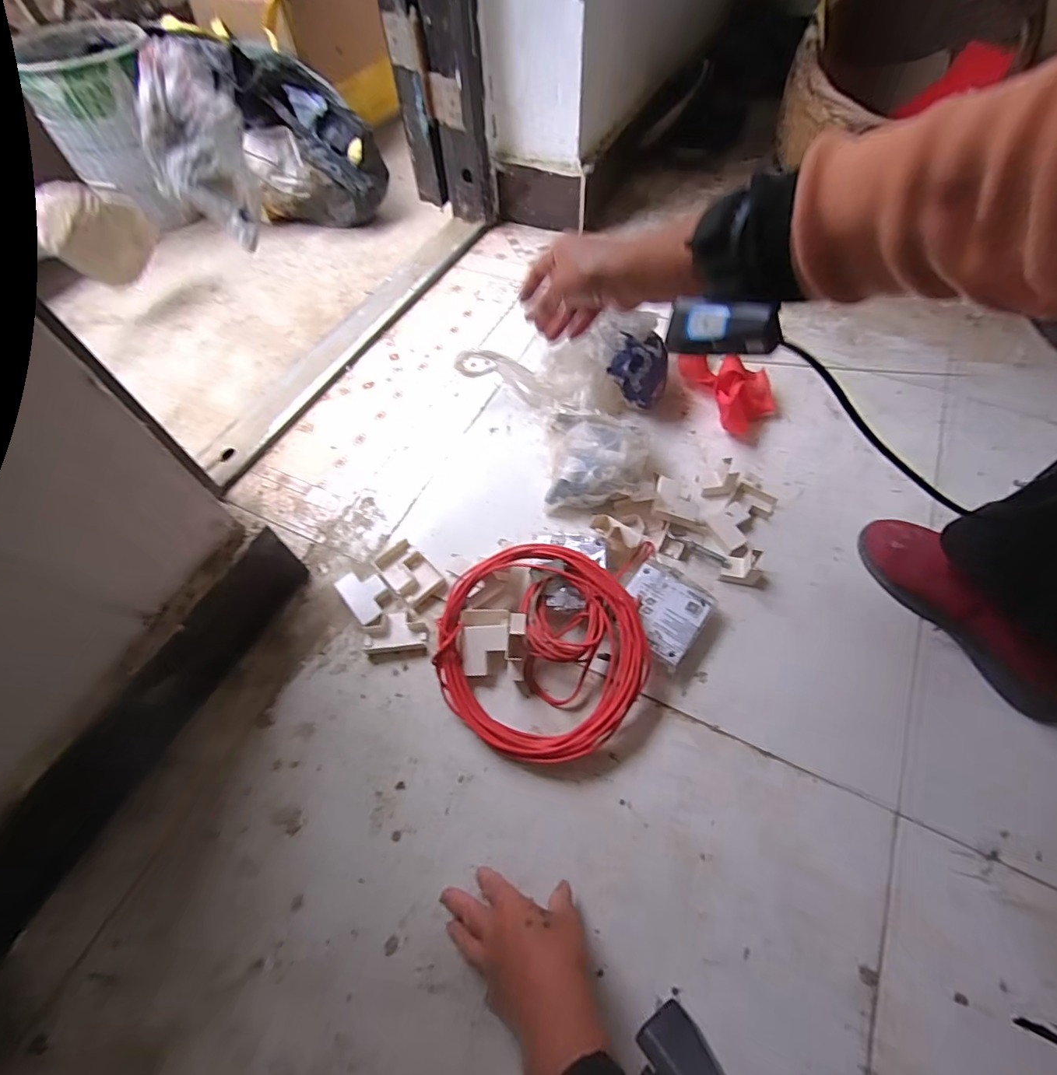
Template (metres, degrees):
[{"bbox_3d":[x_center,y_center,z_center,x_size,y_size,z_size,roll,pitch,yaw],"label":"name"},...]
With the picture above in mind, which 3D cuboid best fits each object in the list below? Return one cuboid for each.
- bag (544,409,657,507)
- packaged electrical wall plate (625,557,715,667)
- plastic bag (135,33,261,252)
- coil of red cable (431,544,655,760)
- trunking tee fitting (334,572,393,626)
[{"bbox_3d":[0.091,-0.105,0.636,0.133,0.059,0.146,4,61,5],"label":"bag"},{"bbox_3d":[0.144,0.080,0.538,0.092,0.028,0.087,39,69,22],"label":"packaged electrical wall plate"},{"bbox_3d":[-0.479,-0.587,0.743,0.159,0.190,0.208,-36,64,-18],"label":"plastic bag"},{"bbox_3d":[0.018,0.102,0.507,0.221,0.070,0.223,-1,61,2],"label":"coil of red cable"},{"bbox_3d":[-0.187,0.066,0.576,0.045,0.018,0.067,-37,65,-17],"label":"trunking tee fitting"}]

